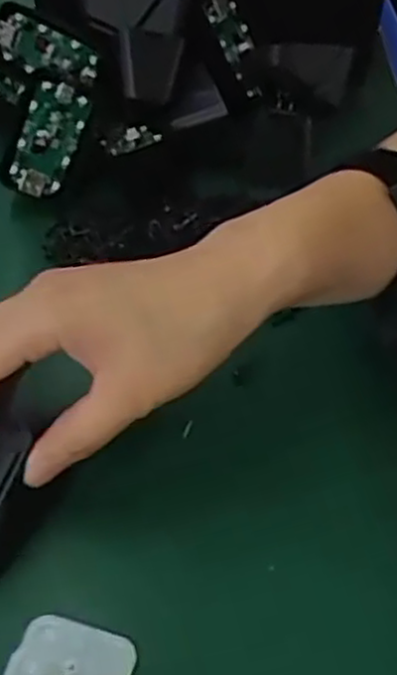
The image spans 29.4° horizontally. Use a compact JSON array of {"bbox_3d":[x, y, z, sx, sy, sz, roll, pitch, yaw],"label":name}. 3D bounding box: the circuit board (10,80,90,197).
[{"bbox_3d":[-0.088,-0.115,0.445,0.032,0.064,0.005,18,9,-21],"label":"circuit board"}]

